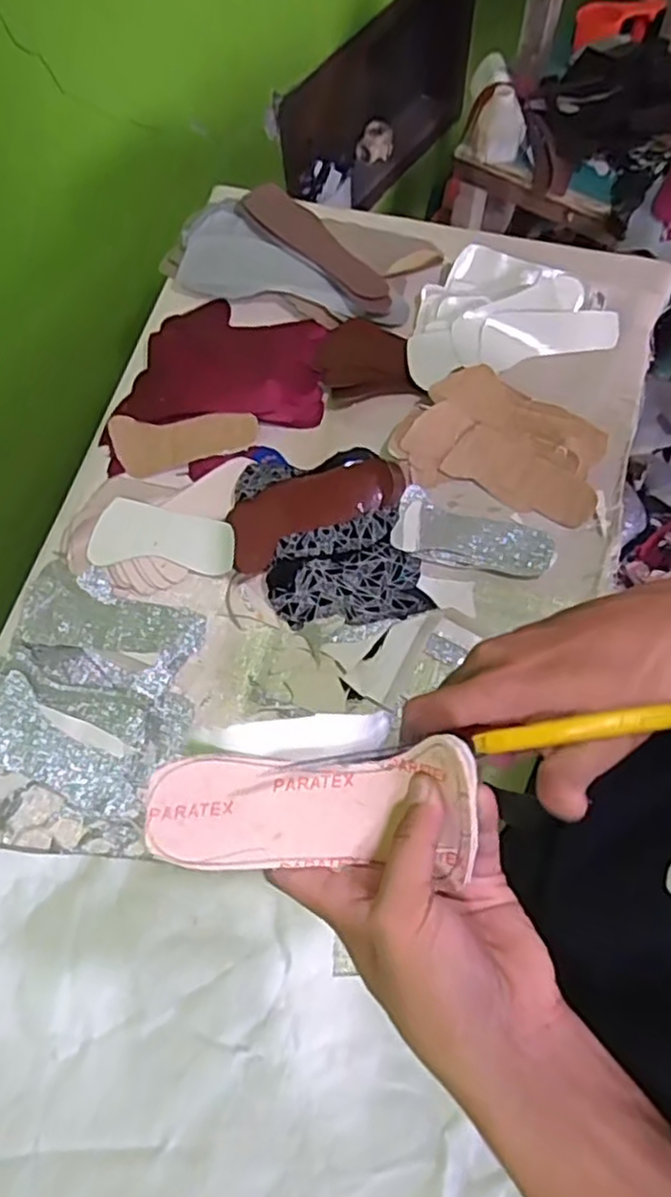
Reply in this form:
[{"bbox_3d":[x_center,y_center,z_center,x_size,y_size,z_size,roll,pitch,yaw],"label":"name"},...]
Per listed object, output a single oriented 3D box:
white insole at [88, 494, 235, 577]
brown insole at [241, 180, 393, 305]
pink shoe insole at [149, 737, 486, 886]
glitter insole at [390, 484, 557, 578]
[{"bbox_3d":[-0.185,-0.067,0.753,0.155,0.007,0.070,5,90,6],"label":"white insole"},{"bbox_3d":[-0.022,-0.451,0.889,0.223,0.012,0.062,42,68,7],"label":"brown insole"},{"bbox_3d":[-0.013,0.093,0.315,0.147,0.052,0.050,-6,67,10],"label":"pink shoe insole"},{"bbox_3d":[0.149,-0.064,0.759,0.169,0.013,0.078,19,65,5],"label":"glitter insole"}]

